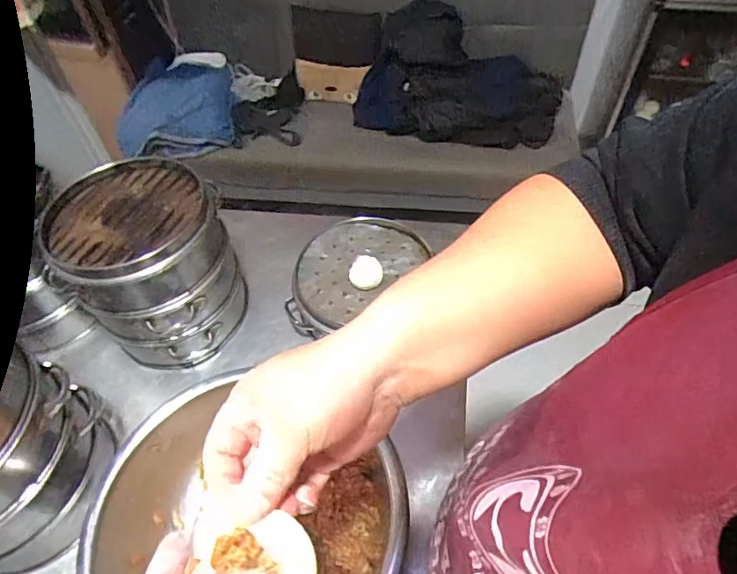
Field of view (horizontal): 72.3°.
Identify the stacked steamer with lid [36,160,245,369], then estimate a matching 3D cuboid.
[{"bbox_3d":[-0.273,-0.021,0.653,0.182,0.209,0.181,-2,52,3],"label":"stacked steamer with lid"}]

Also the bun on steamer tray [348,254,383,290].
[{"bbox_3d":[-0.004,-0.021,0.662,0.043,0.019,0.042,-2,52,3],"label":"bun on steamer tray"}]

